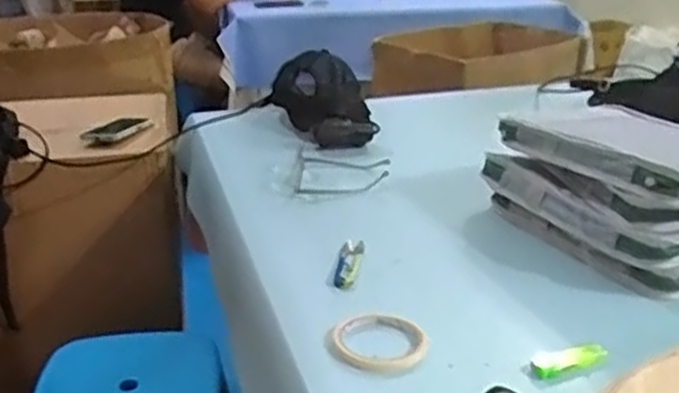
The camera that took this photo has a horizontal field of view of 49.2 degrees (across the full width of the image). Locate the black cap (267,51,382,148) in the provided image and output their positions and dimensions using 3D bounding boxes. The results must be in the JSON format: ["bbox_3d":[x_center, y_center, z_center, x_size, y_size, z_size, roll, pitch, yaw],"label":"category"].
[{"bbox_3d":[-0.030,-0.174,1.335,0.173,0.116,0.253,-4,23,-9],"label":"black cap"}]

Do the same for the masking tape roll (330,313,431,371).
[{"bbox_3d":[0.040,0.144,0.743,0.093,0.012,0.091,0,23,0],"label":"masking tape roll"}]

